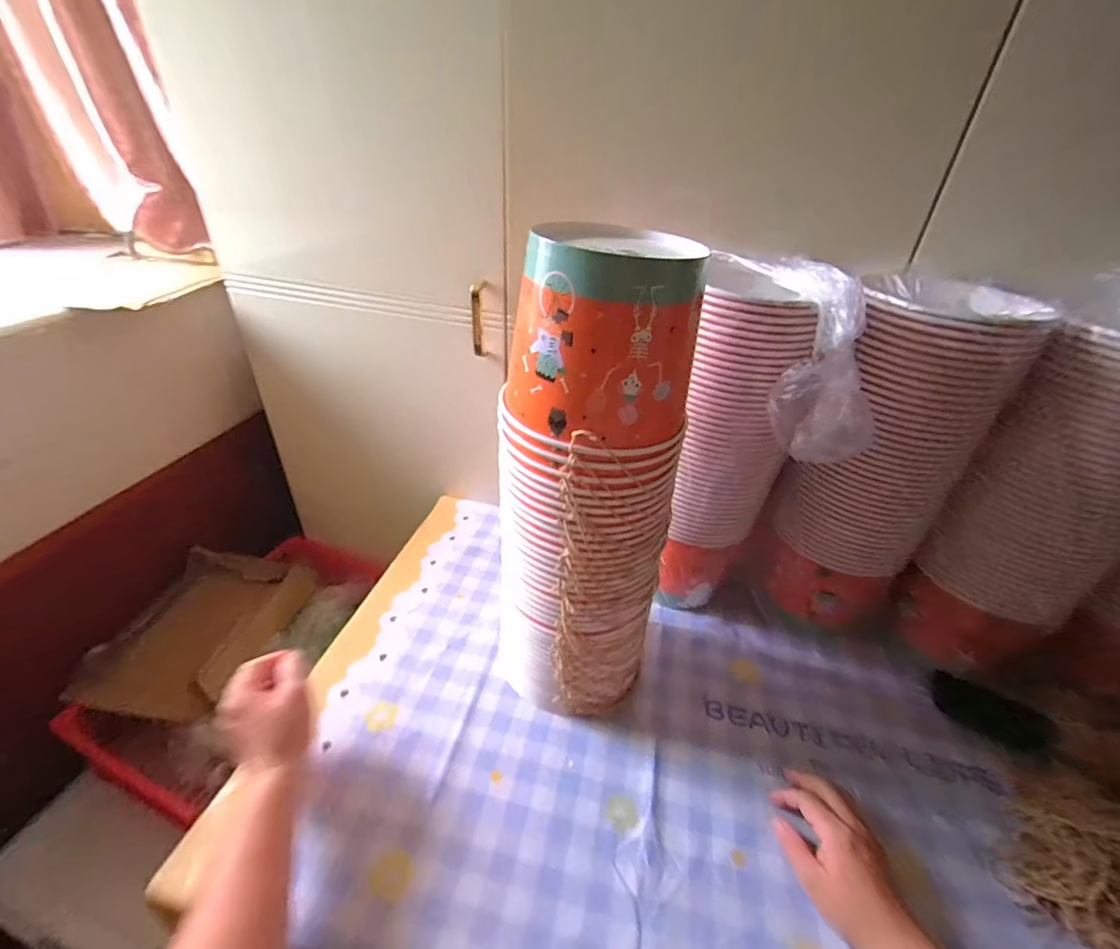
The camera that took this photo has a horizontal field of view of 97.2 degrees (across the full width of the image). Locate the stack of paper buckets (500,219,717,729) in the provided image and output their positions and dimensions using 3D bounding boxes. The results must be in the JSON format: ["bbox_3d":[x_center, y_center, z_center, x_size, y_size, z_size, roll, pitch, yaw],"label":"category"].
[{"bbox_3d":[0.026,0.037,0.461,0.158,0.462,0.155,14,36,15],"label":"stack of paper buckets"}]

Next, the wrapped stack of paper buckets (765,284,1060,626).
[{"bbox_3d":[0.355,0.005,0.559,0.160,0.391,0.142,-23,43,-34],"label":"wrapped stack of paper buckets"}]

